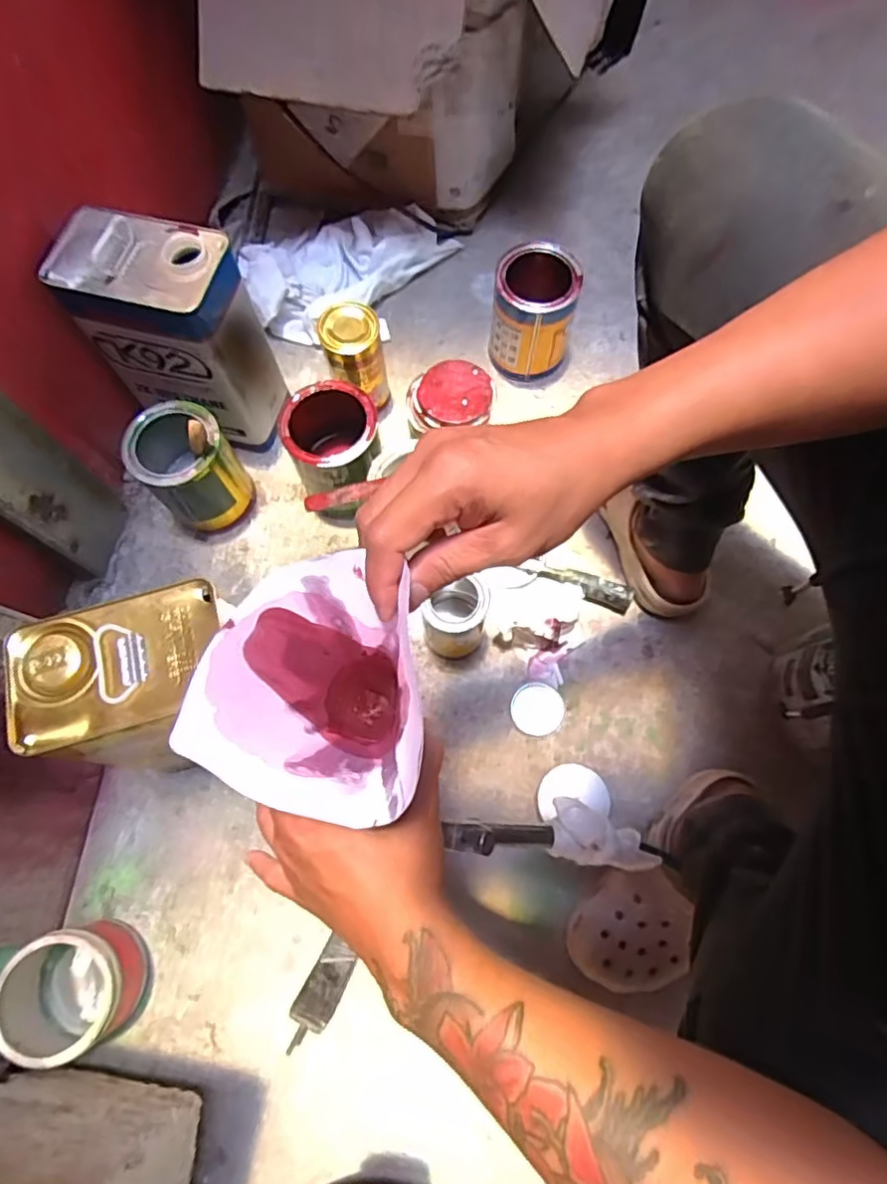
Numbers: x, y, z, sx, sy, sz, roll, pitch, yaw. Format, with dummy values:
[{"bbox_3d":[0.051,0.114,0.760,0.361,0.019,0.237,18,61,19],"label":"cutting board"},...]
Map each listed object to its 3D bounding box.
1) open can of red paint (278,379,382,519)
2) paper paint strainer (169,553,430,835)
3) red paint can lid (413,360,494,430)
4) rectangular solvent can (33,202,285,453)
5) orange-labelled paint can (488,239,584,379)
[{"bbox_3d":[-0.127,-0.167,0.731,0.101,0.139,0.100,-1,71,1],"label":"open can of red paint"},{"bbox_3d":[-0.061,0.046,0.308,0.096,0.077,0.115,11,71,5],"label":"paper paint strainer"},{"bbox_3d":[0.013,-0.227,0.701,0.088,0.011,0.073,-10,87,-6],"label":"red paint can lid"},{"bbox_3d":[-0.295,-0.284,0.699,0.168,0.235,0.110,16,72,7],"label":"rectangular solvent can"},{"bbox_3d":[0.116,-0.354,0.799,0.102,0.143,0.096,11,71,5],"label":"orange-labelled paint can"}]

